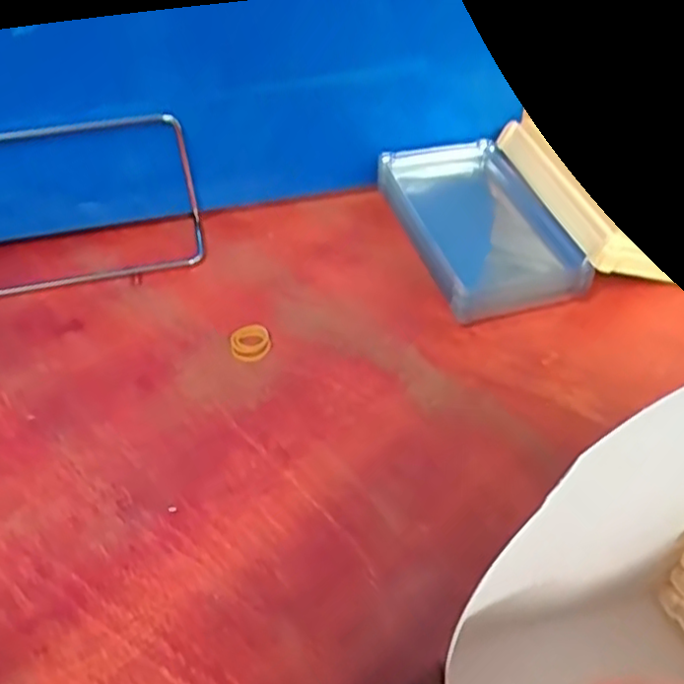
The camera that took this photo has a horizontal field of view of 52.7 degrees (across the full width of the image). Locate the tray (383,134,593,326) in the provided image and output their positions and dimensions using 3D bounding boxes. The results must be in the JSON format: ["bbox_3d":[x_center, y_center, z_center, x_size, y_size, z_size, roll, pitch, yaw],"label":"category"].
[{"bbox_3d":[0.084,-0.073,0.434,0.084,0.037,0.145,-13,46,-10],"label":"tray"}]

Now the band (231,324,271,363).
[{"bbox_3d":[-0.051,0.001,0.388,0.022,0.007,0.023,-2,45,2],"label":"band"}]

